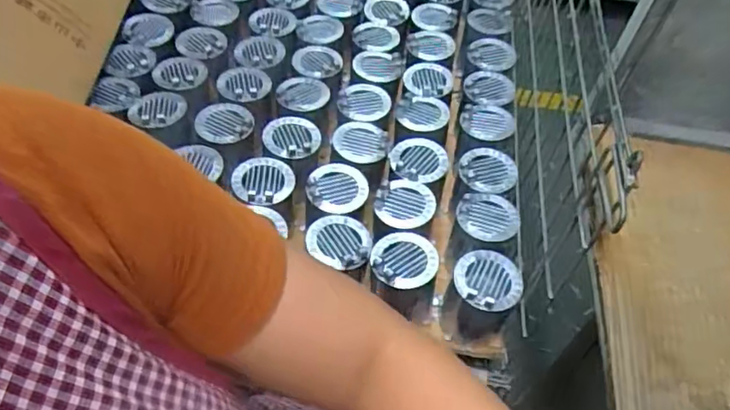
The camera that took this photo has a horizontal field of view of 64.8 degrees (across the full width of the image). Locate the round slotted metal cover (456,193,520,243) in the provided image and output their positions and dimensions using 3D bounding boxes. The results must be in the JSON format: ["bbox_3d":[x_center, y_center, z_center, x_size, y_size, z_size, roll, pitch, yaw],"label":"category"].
[{"bbox_3d":[0.175,0.016,0.818,0.086,0.011,0.079,2,51,-3],"label":"round slotted metal cover"}]

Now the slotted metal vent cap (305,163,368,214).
[{"bbox_3d":[-0.039,-0.022,0.816,0.084,0.023,0.080,2,51,-3],"label":"slotted metal vent cap"}]

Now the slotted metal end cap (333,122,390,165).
[{"bbox_3d":[-0.006,-0.101,0.894,0.084,0.011,0.081,2,51,-3],"label":"slotted metal end cap"}]

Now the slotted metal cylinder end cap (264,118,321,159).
[{"bbox_3d":[-0.112,-0.101,0.879,0.085,0.014,0.086,2,51,-3],"label":"slotted metal cylinder end cap"}]

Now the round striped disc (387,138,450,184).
[{"bbox_3d":[0.082,-0.068,0.881,0.086,0.009,0.093,2,51,-3],"label":"round striped disc"}]

